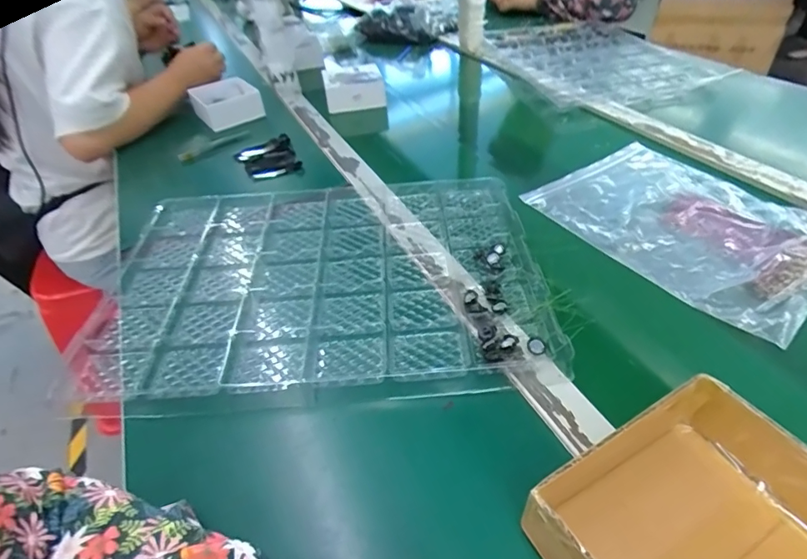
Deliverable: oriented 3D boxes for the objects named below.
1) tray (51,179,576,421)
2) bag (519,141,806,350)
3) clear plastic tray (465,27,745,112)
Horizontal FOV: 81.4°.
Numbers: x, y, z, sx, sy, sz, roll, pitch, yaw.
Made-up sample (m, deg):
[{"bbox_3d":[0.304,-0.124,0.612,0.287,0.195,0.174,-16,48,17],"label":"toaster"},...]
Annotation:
[{"bbox_3d":[-0.092,-0.011,0.501,0.438,0.022,0.320,-4,40,0],"label":"tray"},{"bbox_3d":[0.322,-0.078,0.540,0.221,0.031,0.322,-21,44,-20],"label":"bag"},{"bbox_3d":[0.399,-0.486,1.029,0.377,0.029,0.524,-14,42,-12],"label":"clear plastic tray"}]

